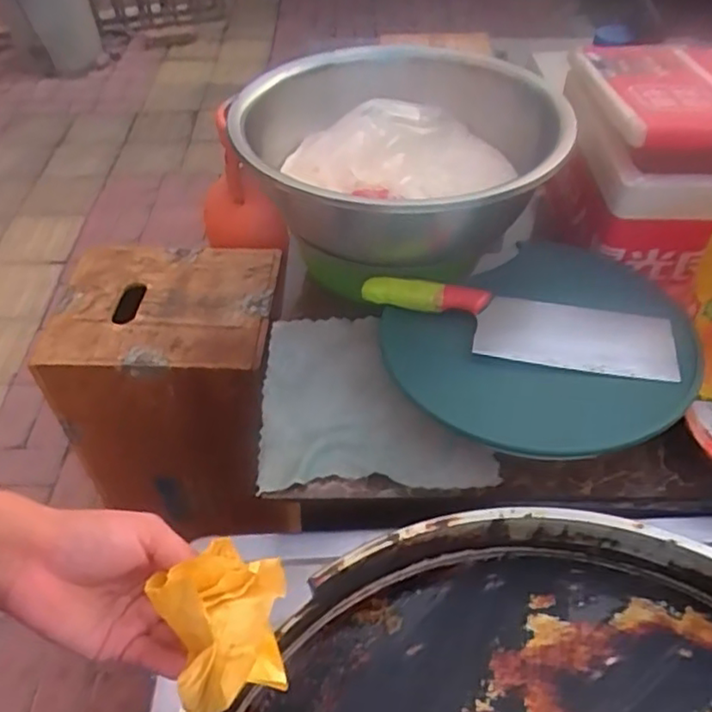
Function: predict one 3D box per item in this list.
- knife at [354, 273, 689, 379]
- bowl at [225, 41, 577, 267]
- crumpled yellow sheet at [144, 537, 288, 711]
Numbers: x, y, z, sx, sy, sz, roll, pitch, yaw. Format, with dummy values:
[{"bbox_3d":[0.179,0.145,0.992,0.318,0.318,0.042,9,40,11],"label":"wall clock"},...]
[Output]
[{"bbox_3d":[0.153,-0.033,0.644,0.300,0.038,0.096,9,47,10],"label":"knife"},{"bbox_3d":[0.038,-0.236,0.756,0.366,0.136,0.366,-1,46,1],"label":"bowl"},{"bbox_3d":[-0.067,0.135,0.343,0.062,0.045,0.079,-19,48,-13],"label":"crumpled yellow sheet"}]

